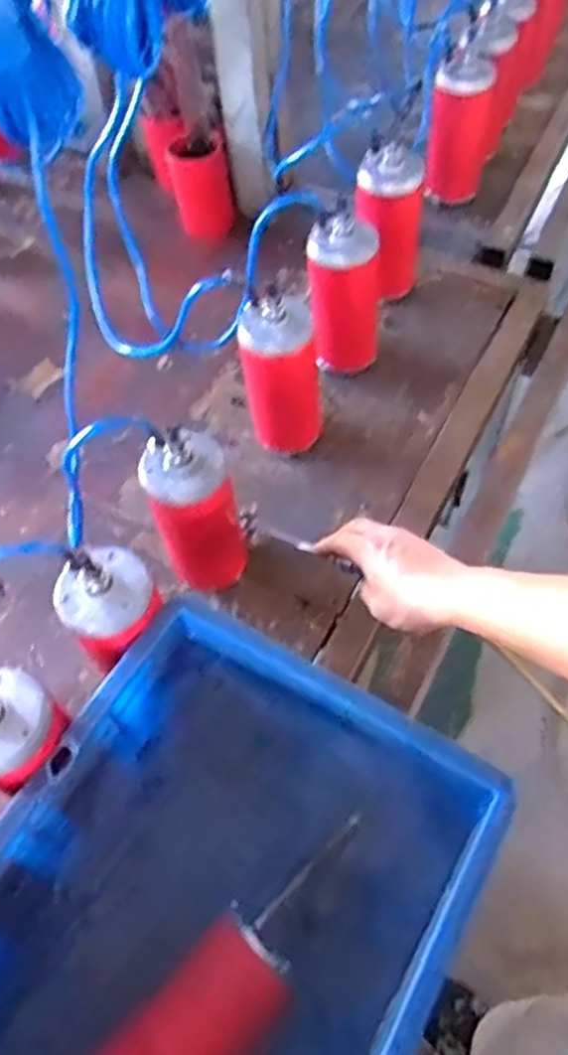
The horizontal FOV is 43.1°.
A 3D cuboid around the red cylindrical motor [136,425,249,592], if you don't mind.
[{"bbox_3d":[-0.082,-0.013,0.690,0.077,0.198,0.080,-2,57,3],"label":"red cylindrical motor"}]

